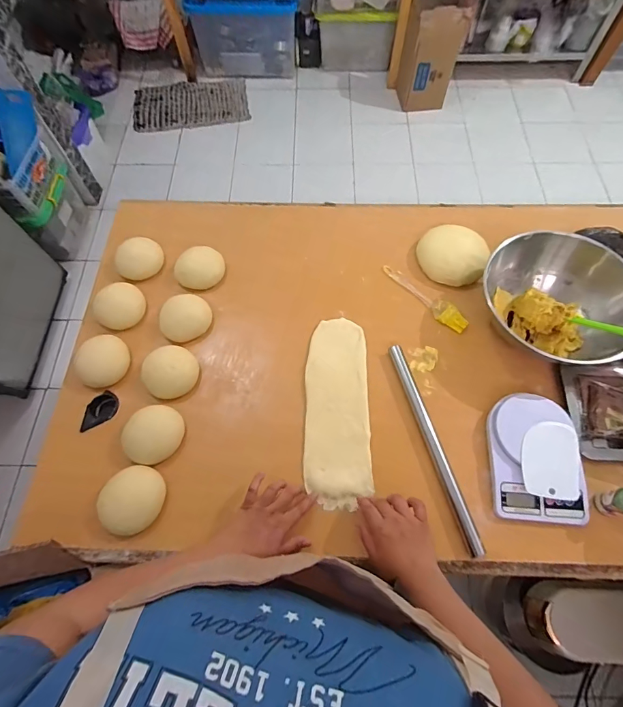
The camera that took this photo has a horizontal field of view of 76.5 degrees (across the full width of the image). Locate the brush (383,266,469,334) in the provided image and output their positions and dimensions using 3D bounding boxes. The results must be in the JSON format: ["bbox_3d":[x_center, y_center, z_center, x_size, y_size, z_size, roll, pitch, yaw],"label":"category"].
[{"bbox_3d":[0.226,-0.116,0.789,0.043,0.016,0.199,-38,71,-16],"label":"brush"}]

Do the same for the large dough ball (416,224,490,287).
[{"bbox_3d":[0.288,-0.203,0.811,0.140,0.056,0.122,21,67,9],"label":"large dough ball"}]

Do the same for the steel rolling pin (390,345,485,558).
[{"bbox_3d":[0.201,0.142,0.654,0.023,0.022,0.352,-14,66,-6],"label":"steel rolling pin"}]

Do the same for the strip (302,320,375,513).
[{"bbox_3d":[0.045,0.091,0.696,0.110,0.012,0.332,2,65,0],"label":"strip"}]

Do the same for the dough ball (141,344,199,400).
[{"bbox_3d":[-0.255,0.026,0.705,0.091,0.055,0.098,0,65,0],"label":"dough ball"}]

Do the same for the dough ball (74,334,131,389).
[{"bbox_3d":[-0.380,0.012,0.719,0.082,0.038,0.098,17,67,8],"label":"dough ball"}]

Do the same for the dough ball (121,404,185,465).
[{"bbox_3d":[-0.268,0.136,0.668,0.089,0.037,0.095,0,65,0],"label":"dough ball"}]

